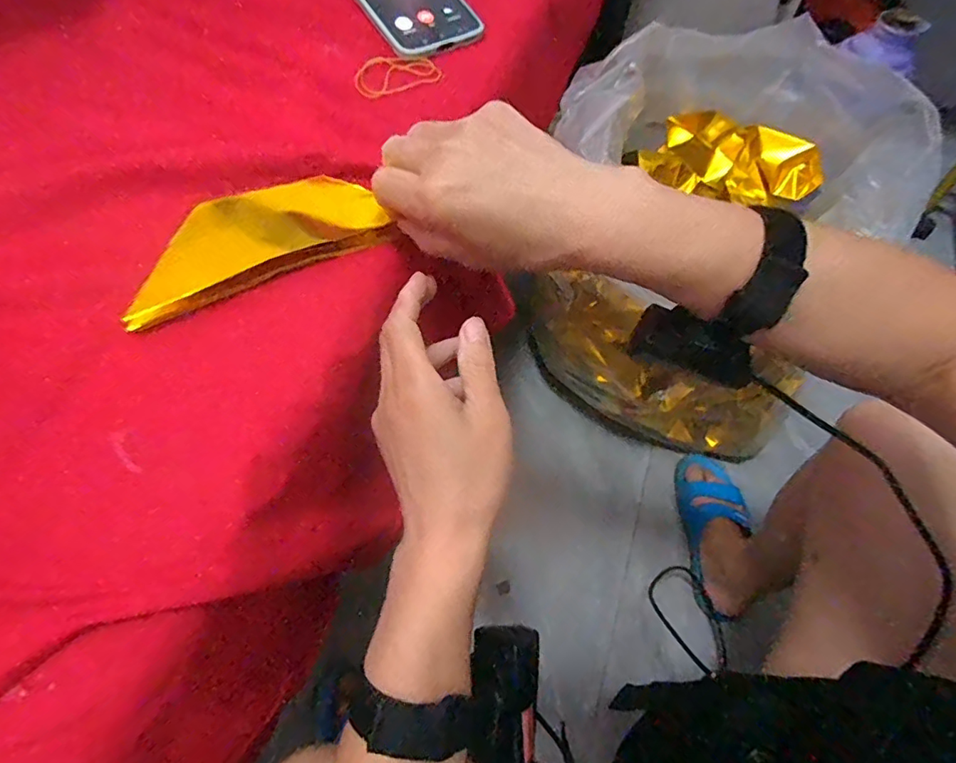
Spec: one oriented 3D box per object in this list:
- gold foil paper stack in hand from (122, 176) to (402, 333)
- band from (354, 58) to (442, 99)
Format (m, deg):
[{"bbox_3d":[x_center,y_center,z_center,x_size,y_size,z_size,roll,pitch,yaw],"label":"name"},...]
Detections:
[{"bbox_3d":[-0.123,-0.077,0.289,0.144,0.017,0.059,-34,68,-25],"label":"gold foil paper stack in hand"},{"bbox_3d":[-0.058,-0.222,0.375,0.065,0.004,0.031,-31,84,-20],"label":"band"}]

